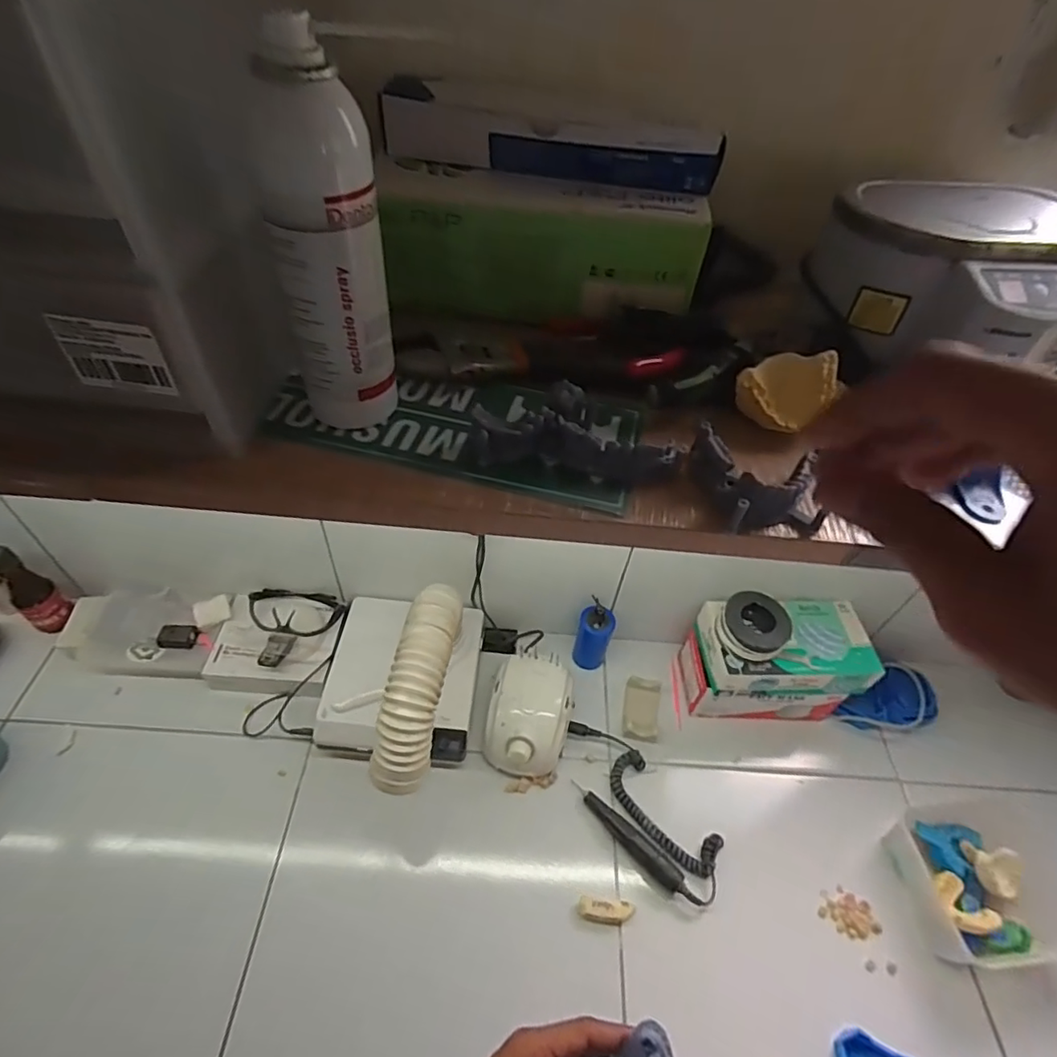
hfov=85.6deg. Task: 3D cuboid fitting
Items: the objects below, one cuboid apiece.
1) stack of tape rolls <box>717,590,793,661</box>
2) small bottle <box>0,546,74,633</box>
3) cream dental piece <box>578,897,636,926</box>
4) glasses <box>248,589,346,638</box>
[{"bbox_3d":[0.300,0.128,0.757,0.092,0.036,0.084,-28,56,-28],"label":"stack of tape rolls"},{"bbox_3d":[-0.692,0.085,0.791,0.049,0.145,0.052,32,52,21],"label":"small bottle"},{"bbox_3d":[0.091,0.445,0.663,0.064,0.014,0.023,7,48,0],"label":"cream dental piece"},{"bbox_3d":[-0.348,0.124,0.837,0.136,0.039,0.073,10,48,3],"label":"glasses"}]

